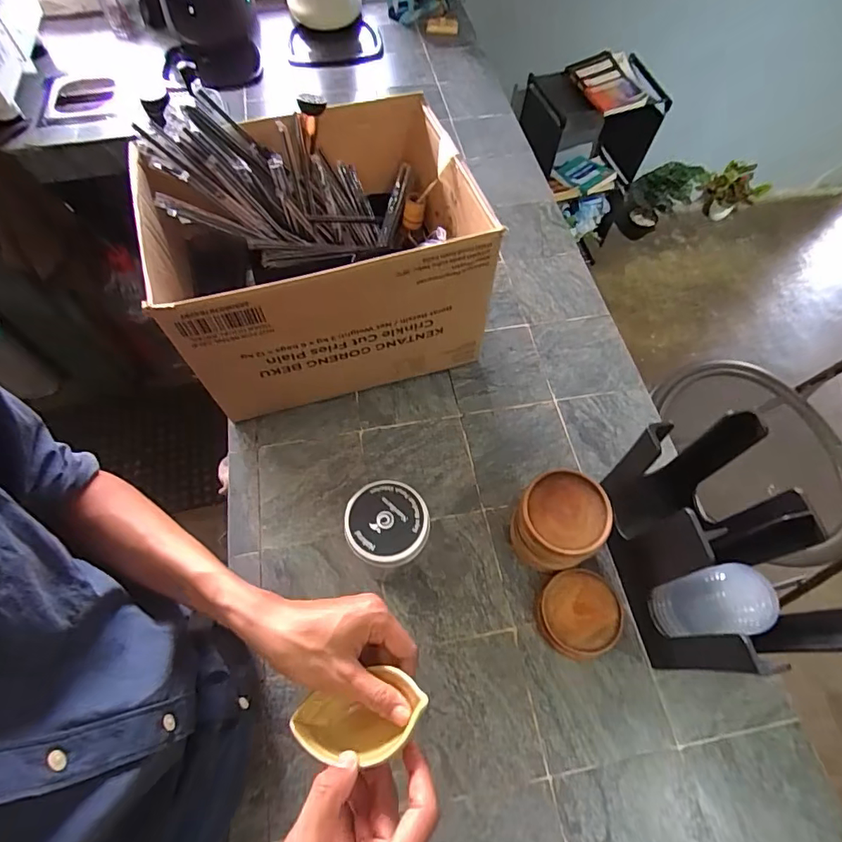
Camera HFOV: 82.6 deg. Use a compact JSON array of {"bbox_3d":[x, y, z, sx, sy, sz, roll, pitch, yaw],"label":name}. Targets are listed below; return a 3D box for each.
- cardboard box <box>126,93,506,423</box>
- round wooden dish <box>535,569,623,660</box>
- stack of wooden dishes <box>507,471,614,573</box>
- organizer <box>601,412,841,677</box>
[{"bbox_3d":[-0.138,-0.226,0.672,0.393,0.264,0.299,-15,63,-9],"label":"cardboard box"},{"bbox_3d":[0.188,0.229,0.572,0.094,0.032,0.092,0,62,-1],"label":"round wooden dish"},{"bbox_3d":[0.162,0.127,0.583,0.095,0.107,0.104,26,65,13],"label":"stack of wooden dishes"},{"bbox_3d":[0.303,0.134,0.534,0.136,0.191,0.261,-9,62,-5],"label":"organizer"}]

